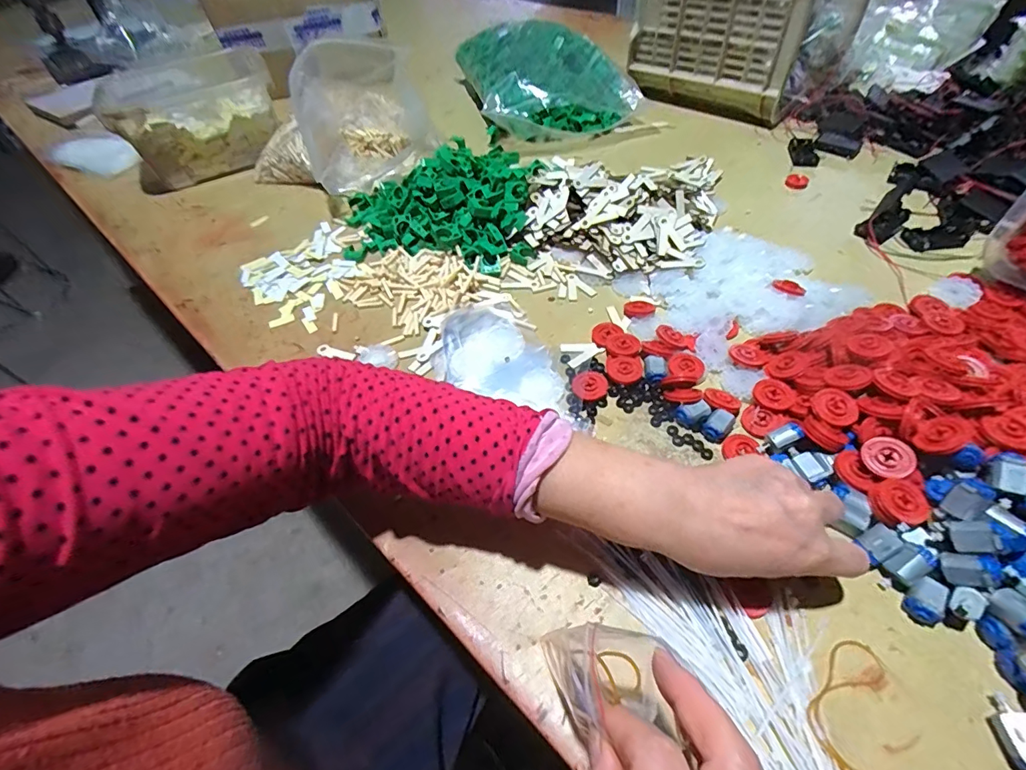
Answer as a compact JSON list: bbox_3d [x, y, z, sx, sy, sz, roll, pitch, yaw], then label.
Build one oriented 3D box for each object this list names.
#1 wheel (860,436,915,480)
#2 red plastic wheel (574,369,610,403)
[{"bbox_3d":[0.282,0.055,0.344,0.030,0.006,0.032,-14,59,24],"label":"wheel"},{"bbox_3d":[0.073,0.000,0.428,0.032,0.006,0.030,-3,73,8],"label":"red plastic wheel"}]

